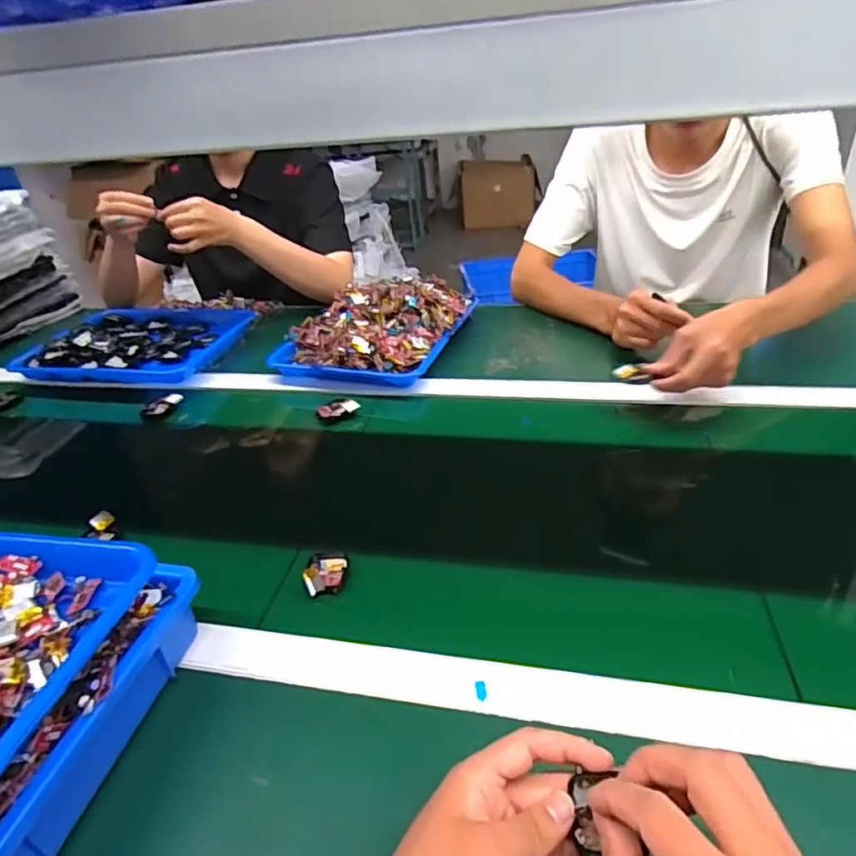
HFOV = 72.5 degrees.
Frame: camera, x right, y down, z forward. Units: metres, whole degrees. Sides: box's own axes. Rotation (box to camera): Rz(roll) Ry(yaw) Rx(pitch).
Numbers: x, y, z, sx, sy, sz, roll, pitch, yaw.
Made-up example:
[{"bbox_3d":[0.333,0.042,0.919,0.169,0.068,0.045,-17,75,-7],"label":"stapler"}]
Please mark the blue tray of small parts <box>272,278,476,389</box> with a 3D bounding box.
[{"bbox_3d":[-0.071,-0.162,0.918,0.233,0.086,0.300,14,38,27],"label":"blue tray of small parts"}]

